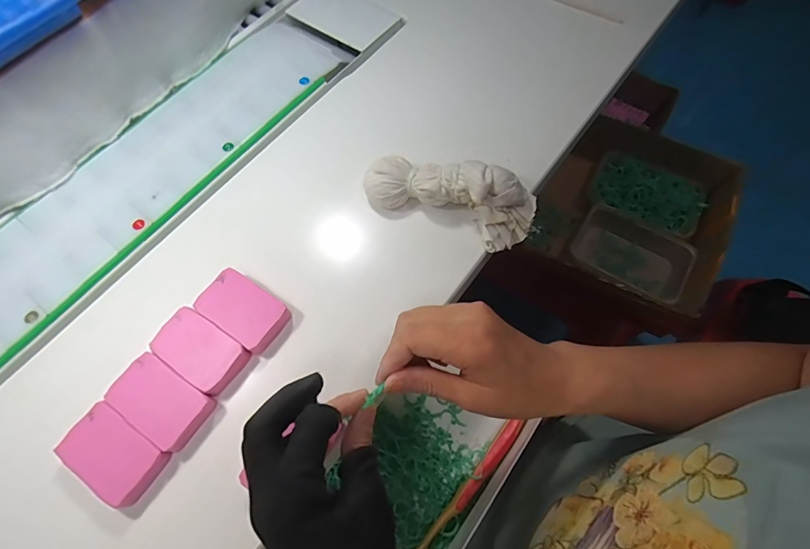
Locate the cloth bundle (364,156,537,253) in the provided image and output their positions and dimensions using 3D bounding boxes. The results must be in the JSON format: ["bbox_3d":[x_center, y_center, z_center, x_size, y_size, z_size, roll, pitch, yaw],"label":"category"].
[{"bbox_3d":[0.042,-0.079,0.383,0.157,0.050,0.068,21,68,11],"label":"cloth bundle"}]

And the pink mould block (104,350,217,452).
[{"bbox_3d":[-0.190,0.099,0.330,0.076,0.017,0.045,31,70,14],"label":"pink mould block"}]

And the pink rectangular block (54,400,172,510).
[{"bbox_3d":[-0.215,0.133,0.314,0.074,0.018,0.045,30,70,14],"label":"pink rectangular block"}]

